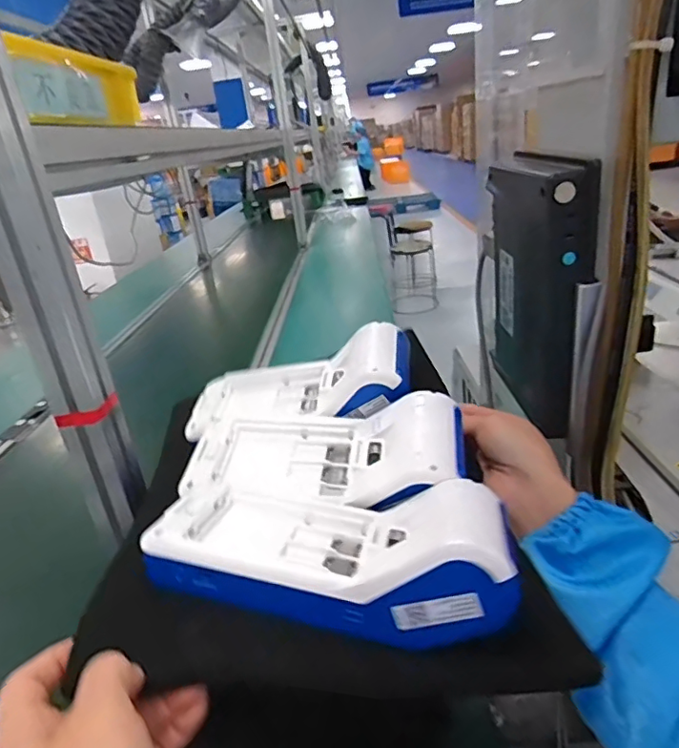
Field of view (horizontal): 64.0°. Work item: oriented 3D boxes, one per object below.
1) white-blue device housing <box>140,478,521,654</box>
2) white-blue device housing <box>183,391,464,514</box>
[{"bbox_3d":[-0.004,0.092,0.295,0.182,0.044,0.087,-2,24,12],"label":"white-blue device housing"},{"bbox_3d":[-0.010,0.055,0.376,0.184,0.042,0.078,-6,23,20],"label":"white-blue device housing"}]

